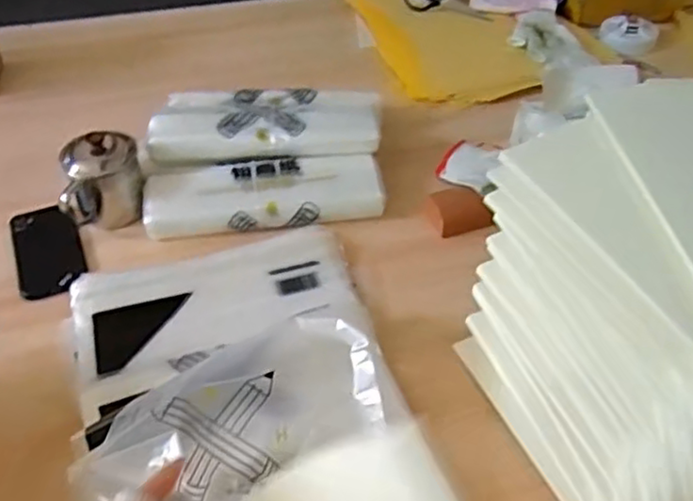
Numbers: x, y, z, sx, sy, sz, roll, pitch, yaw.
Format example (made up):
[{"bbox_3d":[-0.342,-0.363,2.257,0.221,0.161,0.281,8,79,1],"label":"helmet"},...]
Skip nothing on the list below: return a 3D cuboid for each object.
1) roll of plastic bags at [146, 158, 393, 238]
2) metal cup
[{"bbox_3d":[-0.103,-0.069,0.860,0.298,0.043,0.088,-5,46,-5],"label":"roll of plastic bags"},{"bbox_3d":[-0.305,-0.088,0.850,0.094,0.098,0.082,-10,46,-10],"label":"metal cup"}]

